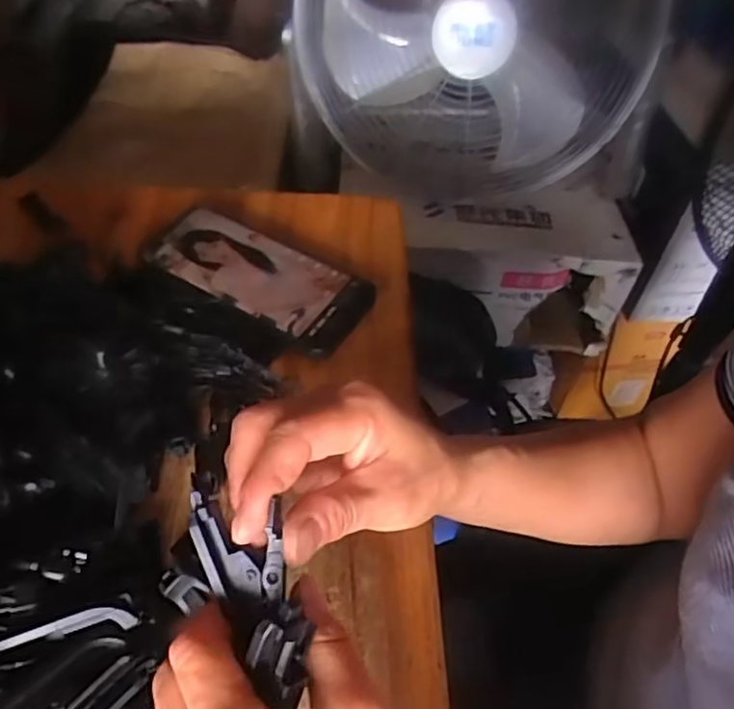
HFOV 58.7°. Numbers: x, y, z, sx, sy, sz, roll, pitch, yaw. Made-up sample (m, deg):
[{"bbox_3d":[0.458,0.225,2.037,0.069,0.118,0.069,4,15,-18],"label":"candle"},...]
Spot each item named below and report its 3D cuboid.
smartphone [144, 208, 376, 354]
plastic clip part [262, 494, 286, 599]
[{"bbox_3d":[-0.079,-0.058,0.470,0.163,0.010,0.070,27,52,17],"label":"smartphone"},{"bbox_3d":[-0.034,0.071,0.237,0.007,0.004,0.035,2,94,-3],"label":"plastic clip part"}]

